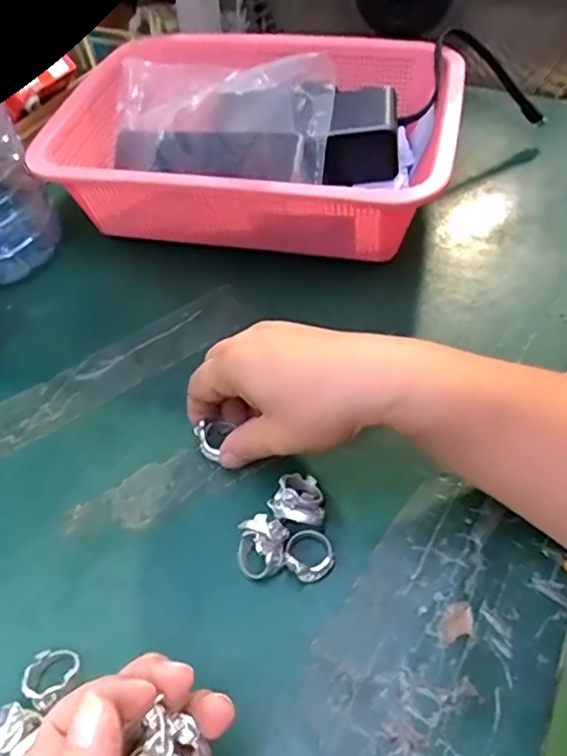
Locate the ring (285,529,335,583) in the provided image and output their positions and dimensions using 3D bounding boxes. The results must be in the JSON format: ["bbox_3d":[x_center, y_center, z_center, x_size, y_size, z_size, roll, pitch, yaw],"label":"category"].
[{"bbox_3d":[0.013,0.089,0.307,0.025,0.012,0.026,-3,51,3],"label":"ring"}]

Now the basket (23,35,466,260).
[{"bbox_3d":[-0.019,-0.189,0.480,0.298,0.094,0.209,7,52,11],"label":"basket"}]

